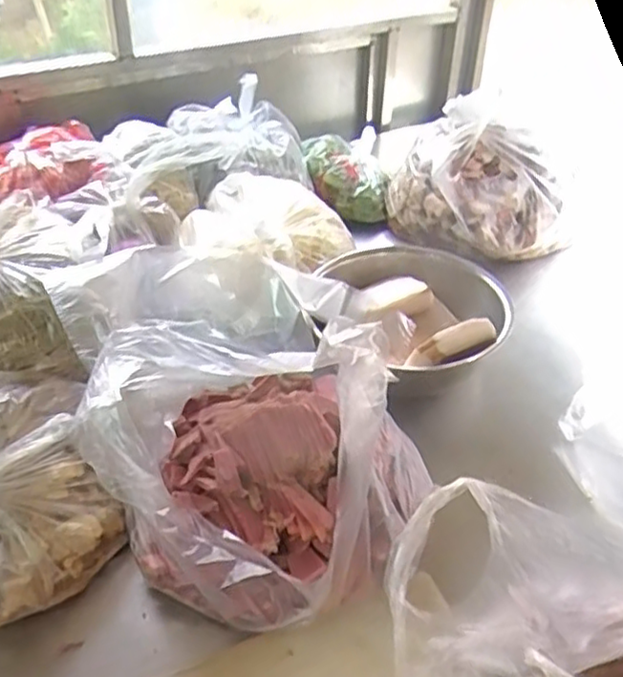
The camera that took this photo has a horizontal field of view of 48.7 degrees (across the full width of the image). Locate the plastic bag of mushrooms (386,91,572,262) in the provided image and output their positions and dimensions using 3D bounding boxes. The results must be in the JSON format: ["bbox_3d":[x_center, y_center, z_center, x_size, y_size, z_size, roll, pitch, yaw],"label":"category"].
[{"bbox_3d":[0.268,-0.254,1.094,0.206,0.189,0.250,-21,43,-26],"label":"plastic bag of mushrooms"}]

